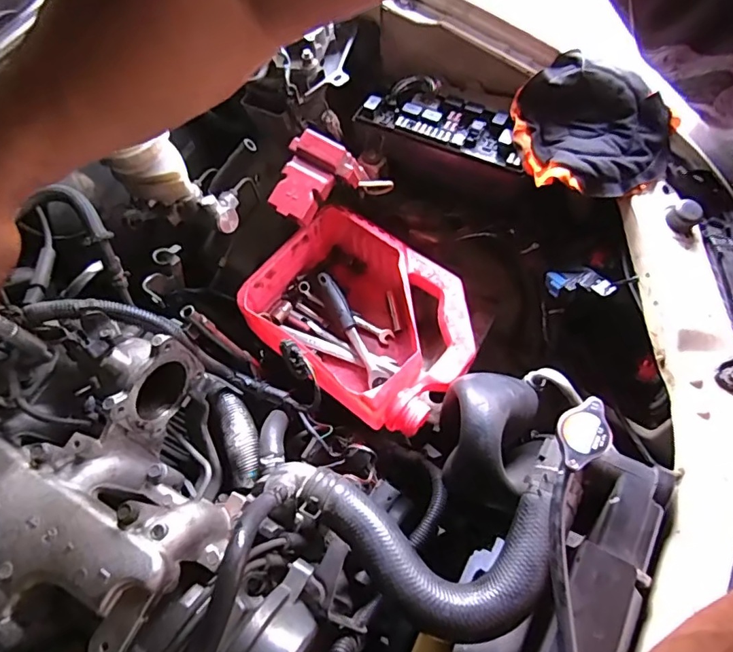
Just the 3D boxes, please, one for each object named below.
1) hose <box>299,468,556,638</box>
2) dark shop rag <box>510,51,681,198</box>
[{"bbox_3d":[0.051,0.190,0.435,0.216,0.053,0.126,1,64,4],"label":"hose"},{"bbox_3d":[0.255,-0.222,0.580,0.182,0.050,0.150,18,90,7],"label":"dark shop rag"}]

